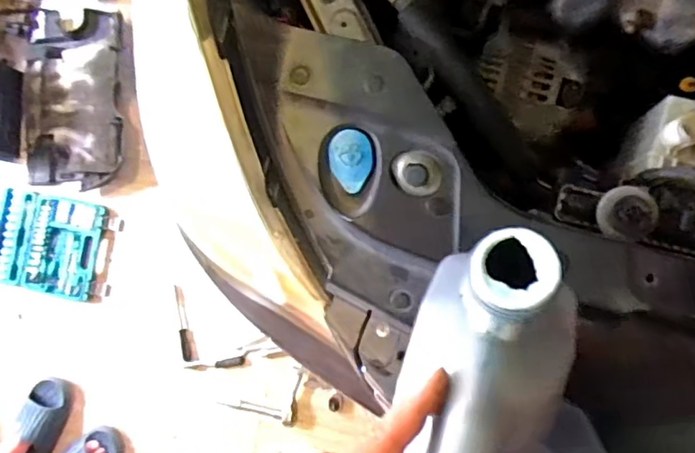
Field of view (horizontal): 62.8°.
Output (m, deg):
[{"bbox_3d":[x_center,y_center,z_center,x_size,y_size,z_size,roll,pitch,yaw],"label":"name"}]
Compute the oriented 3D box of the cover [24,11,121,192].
[{"bbox_3d":[-0.774,-0.360,1.562,0.326,0.074,0.515,-6,86,9],"label":"cover"}]

